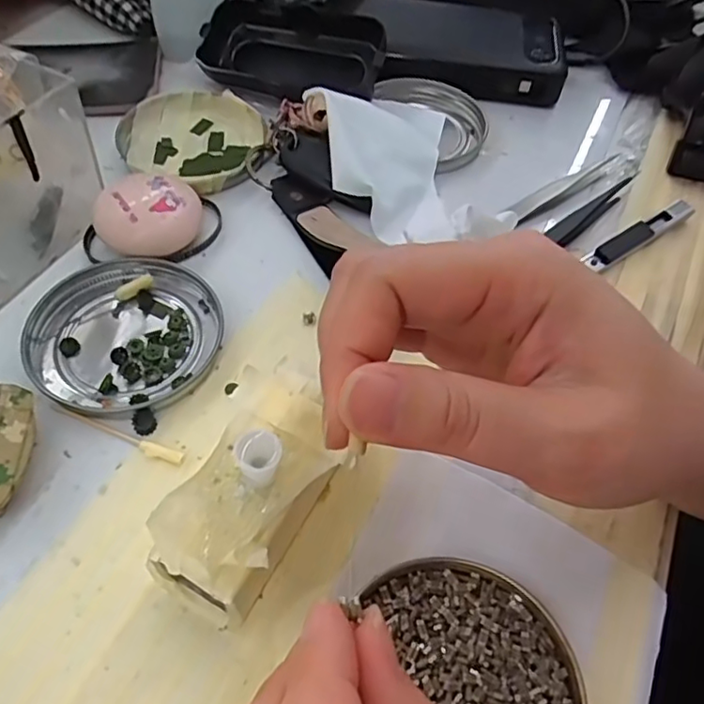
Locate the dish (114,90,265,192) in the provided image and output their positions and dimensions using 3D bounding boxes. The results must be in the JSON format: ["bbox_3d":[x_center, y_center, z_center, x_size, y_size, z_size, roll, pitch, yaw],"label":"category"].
[{"bbox_3d":[-0.090,-0.118,0.337,0.078,0.013,0.075,2,55,-4],"label":"dish"}]

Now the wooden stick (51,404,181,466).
[{"bbox_3d":[-0.091,0.032,0.235,0.056,0.004,0.006,18,56,8],"label":"wooden stick"}]

